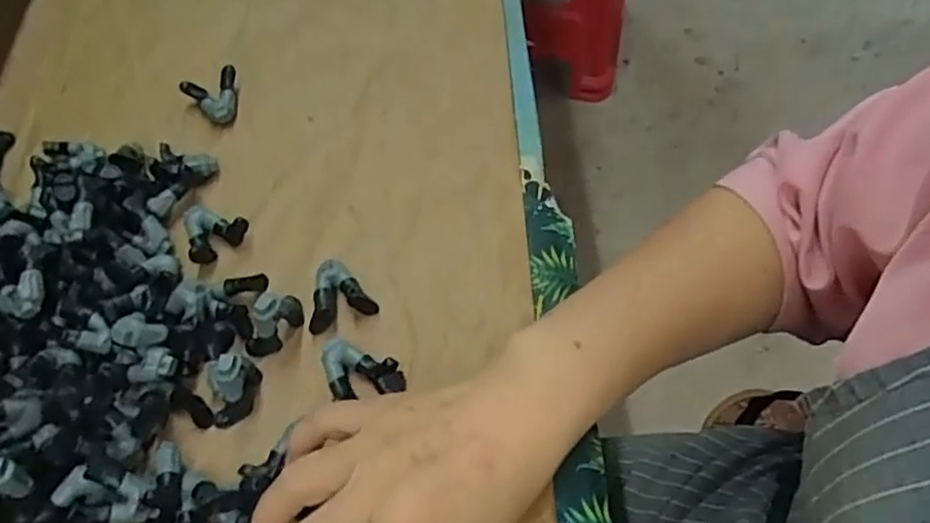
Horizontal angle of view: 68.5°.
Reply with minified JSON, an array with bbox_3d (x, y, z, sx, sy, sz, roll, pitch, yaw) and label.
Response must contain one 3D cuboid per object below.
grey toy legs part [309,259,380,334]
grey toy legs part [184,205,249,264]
[{"bbox_3d":[-0.072,0.017,0.382,0.037,0.015,0.033,-18,58,-9],"label":"grey toy legs part"},{"bbox_3d":[-0.157,-0.019,0.419,0.038,0.019,0.032,-39,63,-20],"label":"grey toy legs part"}]

